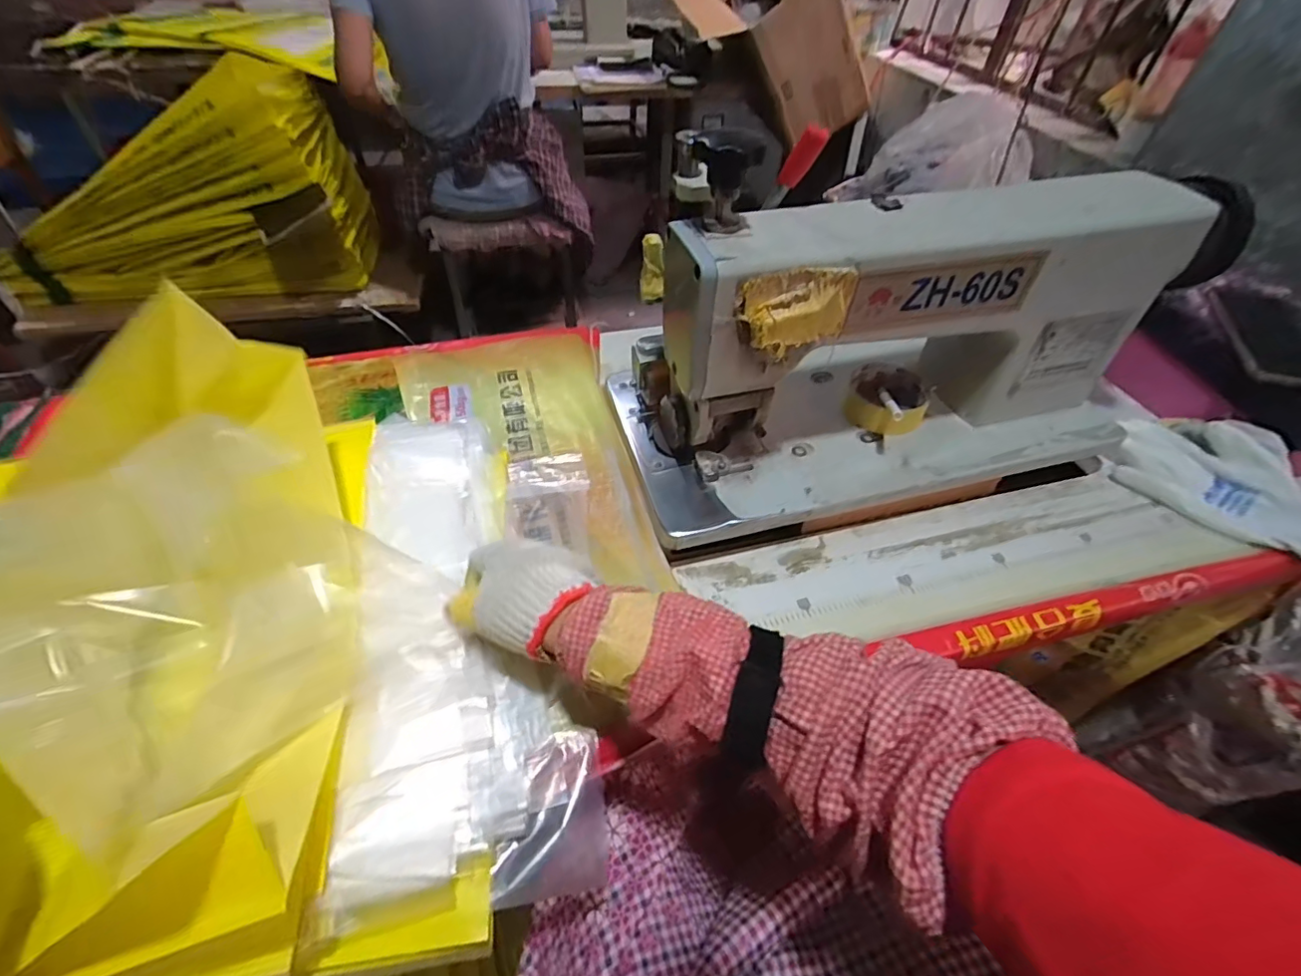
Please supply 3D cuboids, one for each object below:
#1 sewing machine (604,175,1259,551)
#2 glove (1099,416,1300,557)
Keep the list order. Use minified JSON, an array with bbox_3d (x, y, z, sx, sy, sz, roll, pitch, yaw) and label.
[{"bbox_3d":[0.227,-0.138,0.509,0.484,0.210,0.214,-13,50,-13],"label":"sewing machine"},{"bbox_3d":[0.592,-0.013,0.565,0.204,0.054,0.114,35,56,25],"label":"glove"}]

